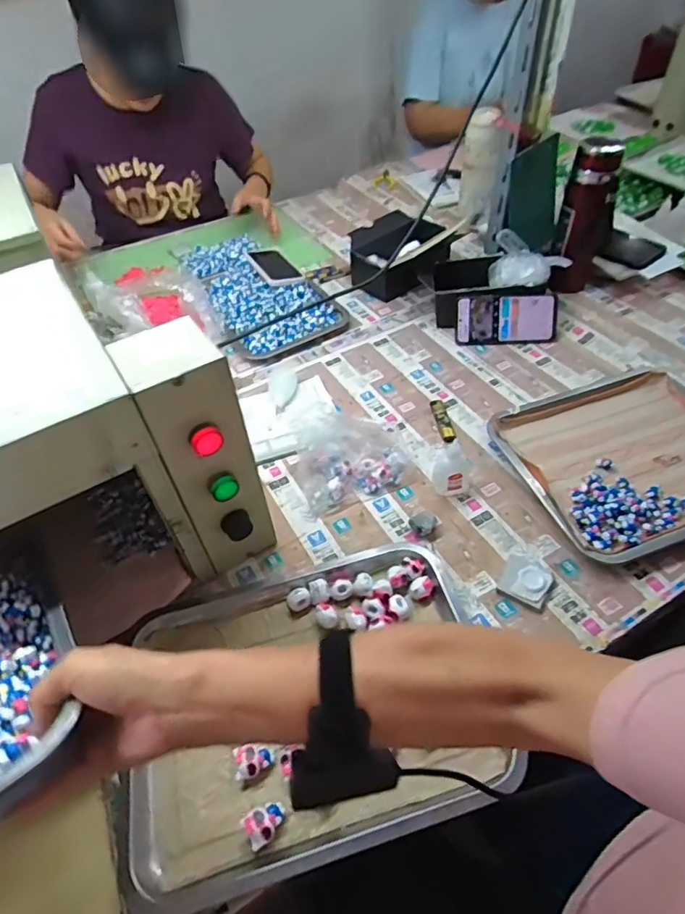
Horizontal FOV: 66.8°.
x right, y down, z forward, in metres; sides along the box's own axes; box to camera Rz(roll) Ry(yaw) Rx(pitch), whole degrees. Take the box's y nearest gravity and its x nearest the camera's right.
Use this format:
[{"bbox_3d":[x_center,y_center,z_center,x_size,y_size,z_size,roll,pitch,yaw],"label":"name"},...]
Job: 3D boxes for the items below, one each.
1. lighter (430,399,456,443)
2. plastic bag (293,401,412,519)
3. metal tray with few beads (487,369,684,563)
[{"bbox_3d":[0.146,-0.055,0.751,0.020,0.015,0.083,-9,50,-4],"label":"lighter"},{"bbox_3d":[0.008,-0.013,0.691,0.151,0.089,0.114,-18,51,-11],"label":"plastic bag"},{"bbox_3d":[0.380,-0.005,0.689,0.297,0.034,0.266,-16,51,-10],"label":"metal tray with few beads"}]

